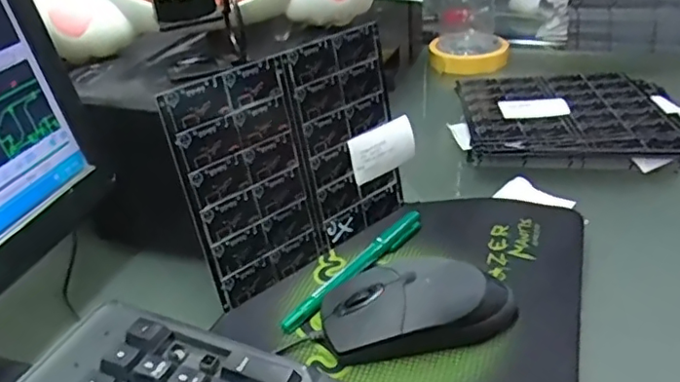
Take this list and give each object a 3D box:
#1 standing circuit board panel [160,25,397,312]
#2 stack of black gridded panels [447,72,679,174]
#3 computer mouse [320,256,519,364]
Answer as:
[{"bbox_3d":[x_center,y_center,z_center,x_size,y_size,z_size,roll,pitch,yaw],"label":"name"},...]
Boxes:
[{"bbox_3d":[-0.024,-0.021,0.386,0.161,0.141,0.004,-27,29,-33],"label":"standing circuit board panel"},{"bbox_3d":[0.213,-0.069,0.534,0.207,0.023,0.150,1,32,10],"label":"stack of black gridded panels"},{"bbox_3d":[0.045,0.068,0.334,0.111,0.035,0.060,-2,32,5],"label":"computer mouse"}]

